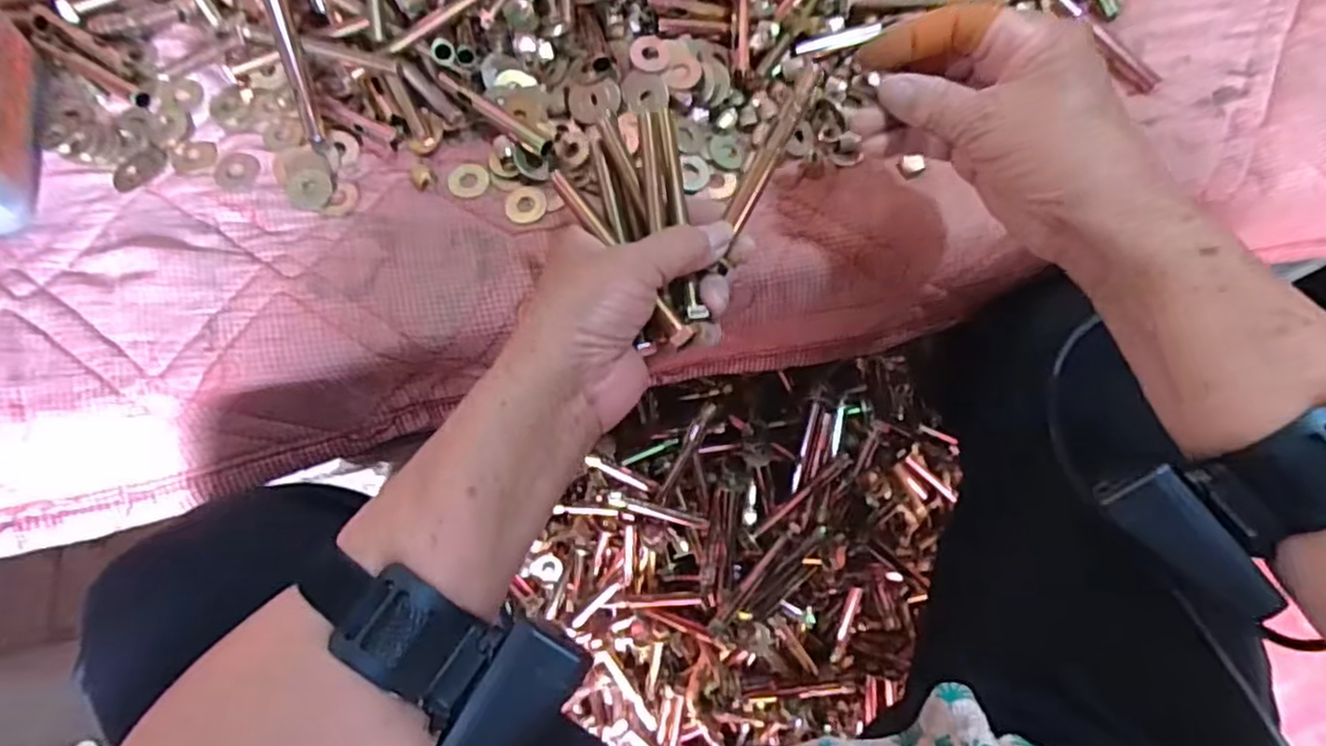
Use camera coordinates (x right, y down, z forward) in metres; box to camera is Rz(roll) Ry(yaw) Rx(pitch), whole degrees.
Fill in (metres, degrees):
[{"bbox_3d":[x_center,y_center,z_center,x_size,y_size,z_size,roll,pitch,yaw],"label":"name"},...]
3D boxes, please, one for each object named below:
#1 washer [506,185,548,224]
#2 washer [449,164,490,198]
[{"bbox_3d":[-0.080,-0.100,0.404,0.023,0.004,0.026,-11,71,-6],"label":"washer"},{"bbox_3d":[-0.116,-0.115,0.410,0.024,0.004,0.023,-14,72,-7],"label":"washer"}]

